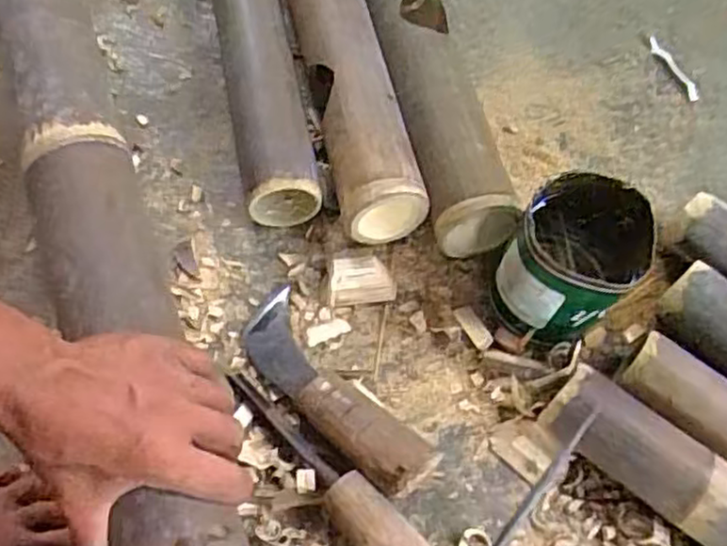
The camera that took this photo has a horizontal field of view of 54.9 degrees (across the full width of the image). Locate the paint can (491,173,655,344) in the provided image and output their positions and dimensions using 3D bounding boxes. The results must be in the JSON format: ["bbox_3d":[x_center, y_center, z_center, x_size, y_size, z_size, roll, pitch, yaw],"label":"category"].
[{"bbox_3d":[0.166,-0.007,0.558,0.093,0.113,0.106,37,67,15],"label":"paint can"}]

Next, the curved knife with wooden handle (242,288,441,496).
[{"bbox_3d":[-0.029,0.089,0.548,0.059,0.041,0.203,-36,70,-19],"label":"curved knife with wooden handle"}]

